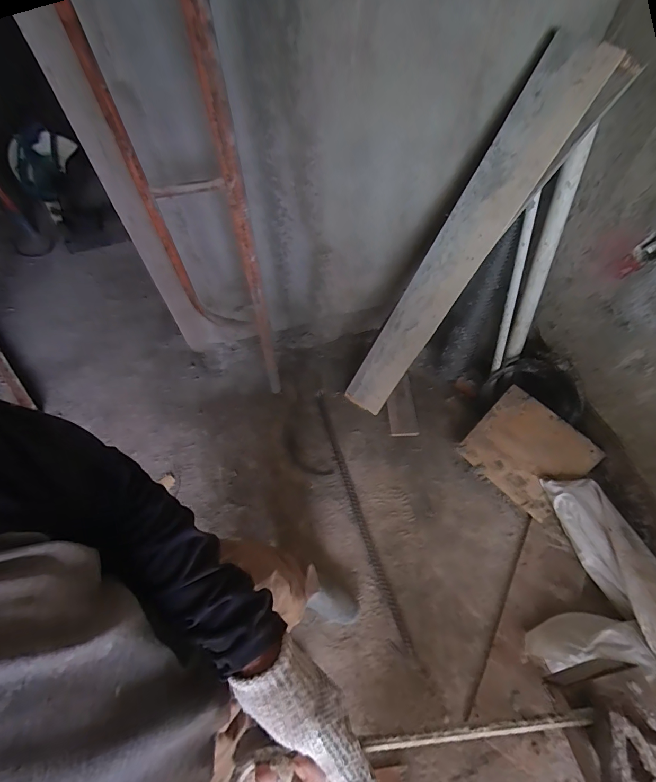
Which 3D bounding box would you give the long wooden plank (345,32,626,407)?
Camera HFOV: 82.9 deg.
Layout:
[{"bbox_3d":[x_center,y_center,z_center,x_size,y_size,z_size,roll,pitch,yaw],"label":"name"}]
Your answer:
[{"bbox_3d":[0.375,-0.379,1.233,0.172,1.223,0.039,33,33,5],"label":"long wooden plank"}]

